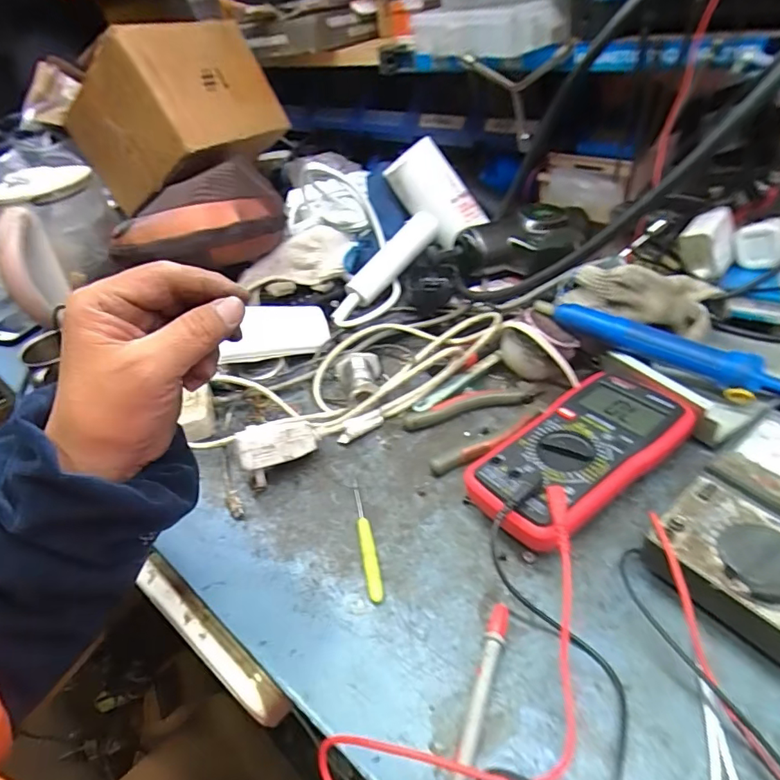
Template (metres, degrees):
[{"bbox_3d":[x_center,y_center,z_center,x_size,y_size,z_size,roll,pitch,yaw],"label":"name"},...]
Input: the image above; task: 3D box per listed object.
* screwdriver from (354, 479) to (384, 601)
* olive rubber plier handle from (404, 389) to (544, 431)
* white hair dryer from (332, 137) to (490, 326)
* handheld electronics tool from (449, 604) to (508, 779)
[{"bbox_3d":[-0.019,0.111,0.389,0.011,0.010,0.108,-11,39,-4],"label":"screwdriver"},{"bbox_3d":[0.076,0.015,0.482,0.126,0.014,0.022,-10,39,-3],"label":"olive rubber plier handle"},{"bbox_3d":[0.013,-0.174,0.615,0.097,0.097,0.239,35,89,40],"label":"white hair dryer"},{"bbox_3d":[0.046,0.189,0.281,0.011,0.014,0.145,11,43,22],"label":"handheld electronics tool"}]

